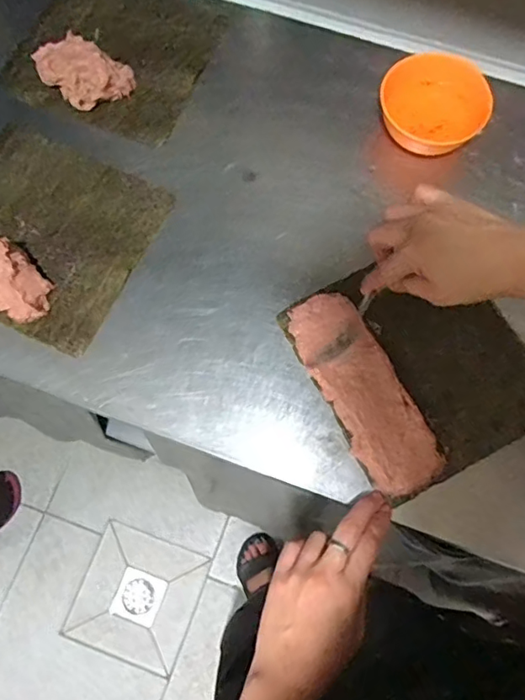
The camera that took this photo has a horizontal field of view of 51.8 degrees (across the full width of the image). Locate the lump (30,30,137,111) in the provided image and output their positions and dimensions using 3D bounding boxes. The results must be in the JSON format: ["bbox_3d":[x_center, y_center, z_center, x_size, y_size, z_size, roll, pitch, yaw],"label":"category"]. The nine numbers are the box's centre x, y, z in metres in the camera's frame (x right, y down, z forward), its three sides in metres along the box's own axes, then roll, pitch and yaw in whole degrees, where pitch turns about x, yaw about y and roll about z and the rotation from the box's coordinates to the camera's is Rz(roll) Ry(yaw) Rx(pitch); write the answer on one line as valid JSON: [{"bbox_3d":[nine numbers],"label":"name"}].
[{"bbox_3d":[-0.189,-0.295,0.569,0.103,0.033,0.075,29,74,8],"label":"lump"}]

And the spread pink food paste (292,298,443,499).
[{"bbox_3d":[0.089,0.034,0.477,0.064,0.018,0.187,-27,74,-9],"label":"spread pink food paste"}]

